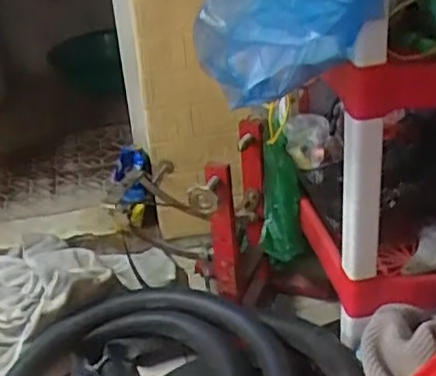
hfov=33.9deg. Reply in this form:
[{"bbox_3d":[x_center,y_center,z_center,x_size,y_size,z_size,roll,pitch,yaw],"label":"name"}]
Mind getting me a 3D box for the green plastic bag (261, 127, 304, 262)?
[{"bbox_3d":[0.121,0.033,1.338,0.080,0.248,0.080,0,31,8],"label":"green plastic bag"}]

